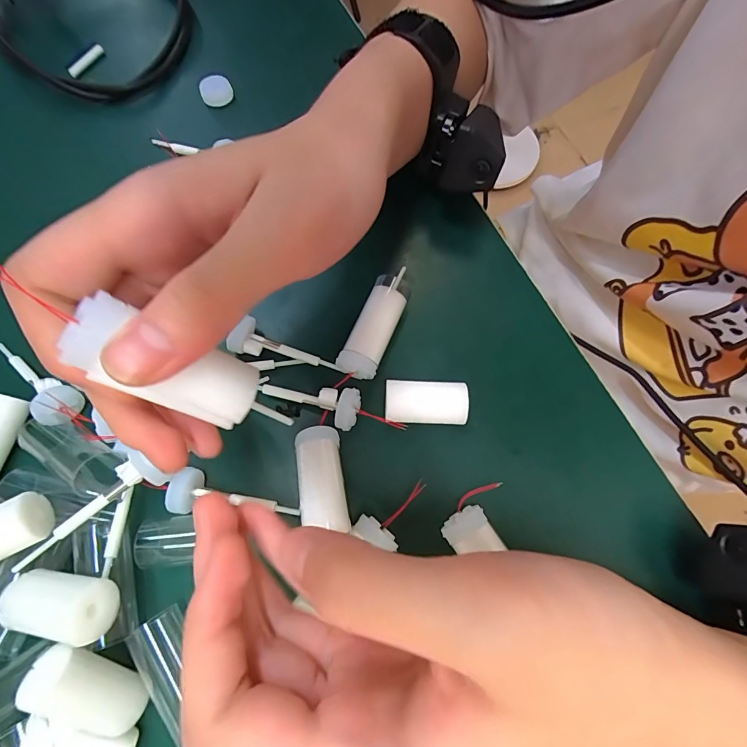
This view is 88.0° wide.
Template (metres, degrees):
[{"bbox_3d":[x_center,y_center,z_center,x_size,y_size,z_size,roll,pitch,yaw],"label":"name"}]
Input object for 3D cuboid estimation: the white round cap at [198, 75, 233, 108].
[{"bbox_3d":[-0.107,-0.193,0.263,0.021,0.009,0.021,-27,74,-10],"label":"white round cap"}]

